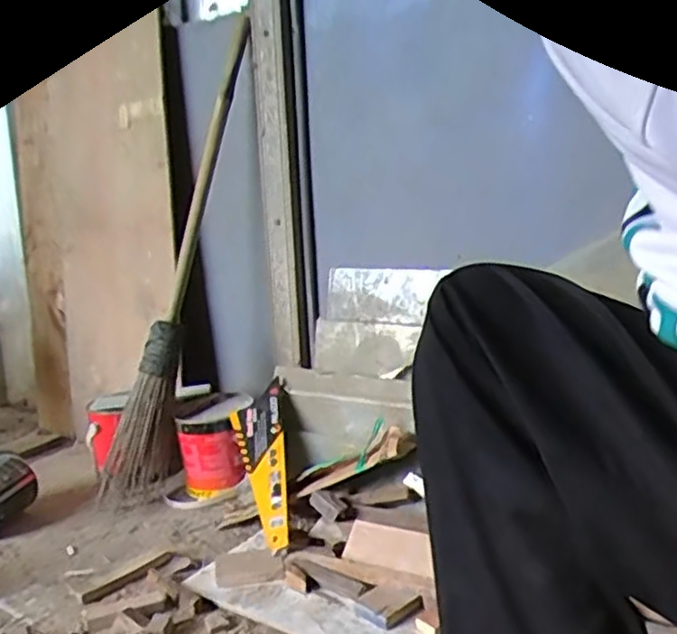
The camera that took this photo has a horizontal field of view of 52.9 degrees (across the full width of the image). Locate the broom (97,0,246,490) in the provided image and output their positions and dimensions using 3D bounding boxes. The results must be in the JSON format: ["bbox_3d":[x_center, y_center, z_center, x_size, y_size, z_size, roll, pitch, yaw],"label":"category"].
[{"bbox_3d":[-0.310,-0.122,1.358,0.092,0.968,0.105,4,-12,35],"label":"broom"}]

